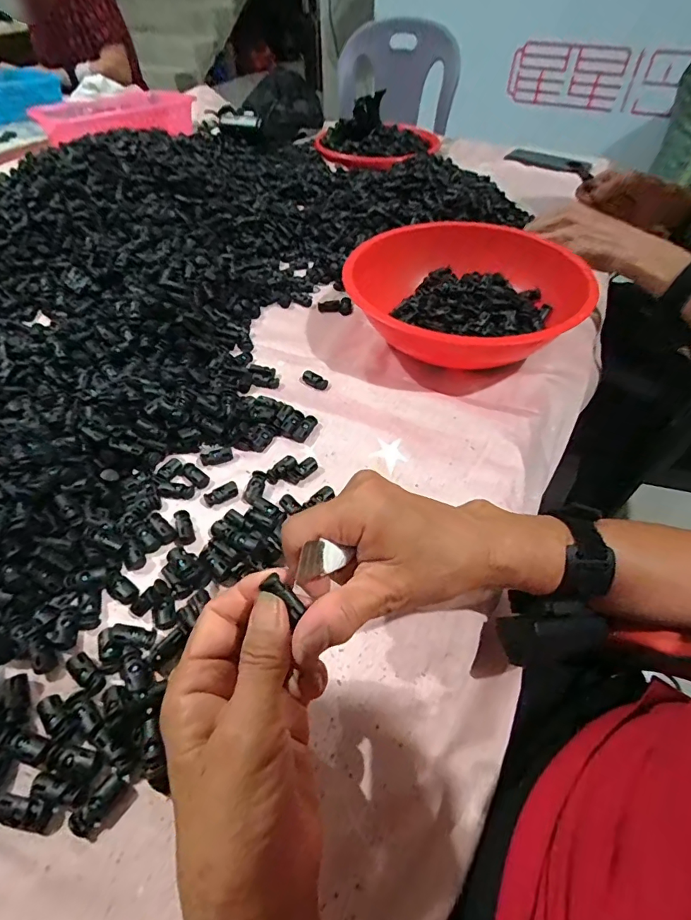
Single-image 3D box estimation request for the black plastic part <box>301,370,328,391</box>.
[{"bbox_3d":[-0.031,-0.085,0.480,0.029,0.006,0.015,28,55,20],"label":"black plastic part"}]

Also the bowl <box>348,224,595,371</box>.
[{"bbox_3d":[0.126,-0.171,0.509,0.232,0.079,0.239,28,55,20],"label":"bowl"}]

